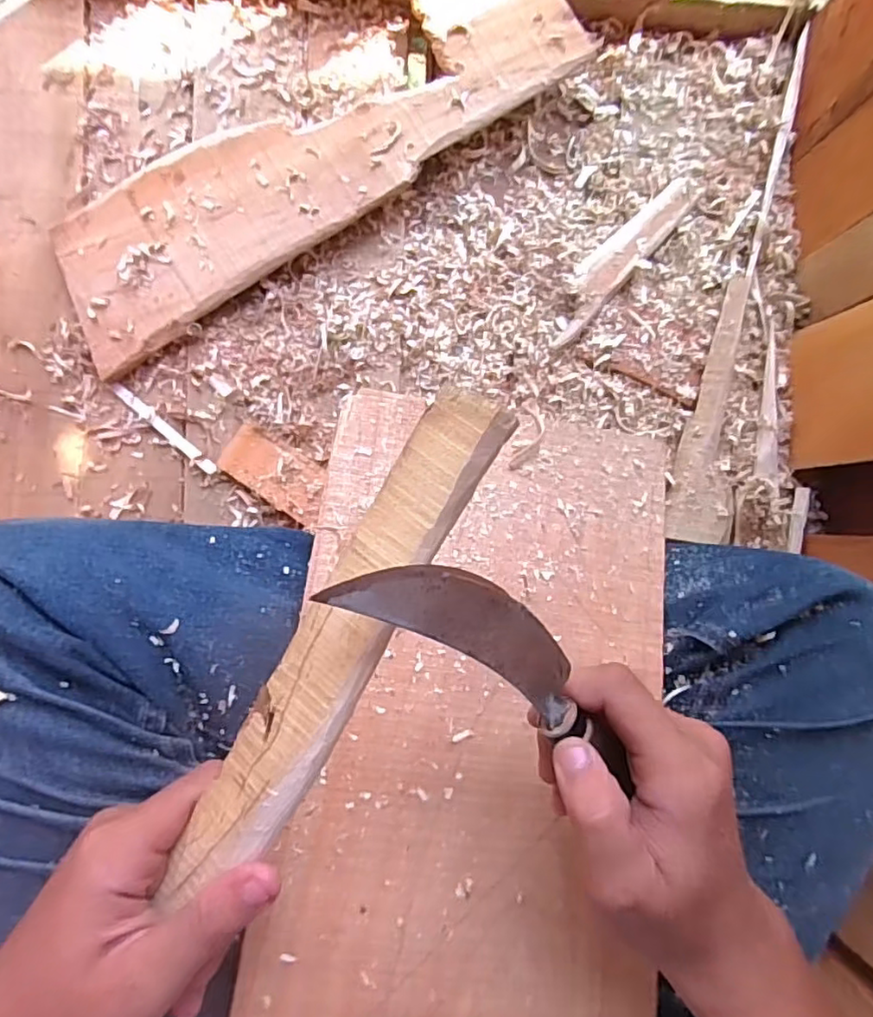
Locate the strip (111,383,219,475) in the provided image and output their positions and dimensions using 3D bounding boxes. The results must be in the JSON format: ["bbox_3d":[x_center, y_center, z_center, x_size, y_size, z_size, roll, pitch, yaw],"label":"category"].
[{"bbox_3d":[-0.221,-0.064,0.493,0.107,0.007,0.011,41,87,0],"label":"strip"}]

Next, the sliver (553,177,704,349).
[{"bbox_3d":[0.156,-0.213,0.506,0.035,0.018,0.178,42,87,0],"label":"sliver"}]

